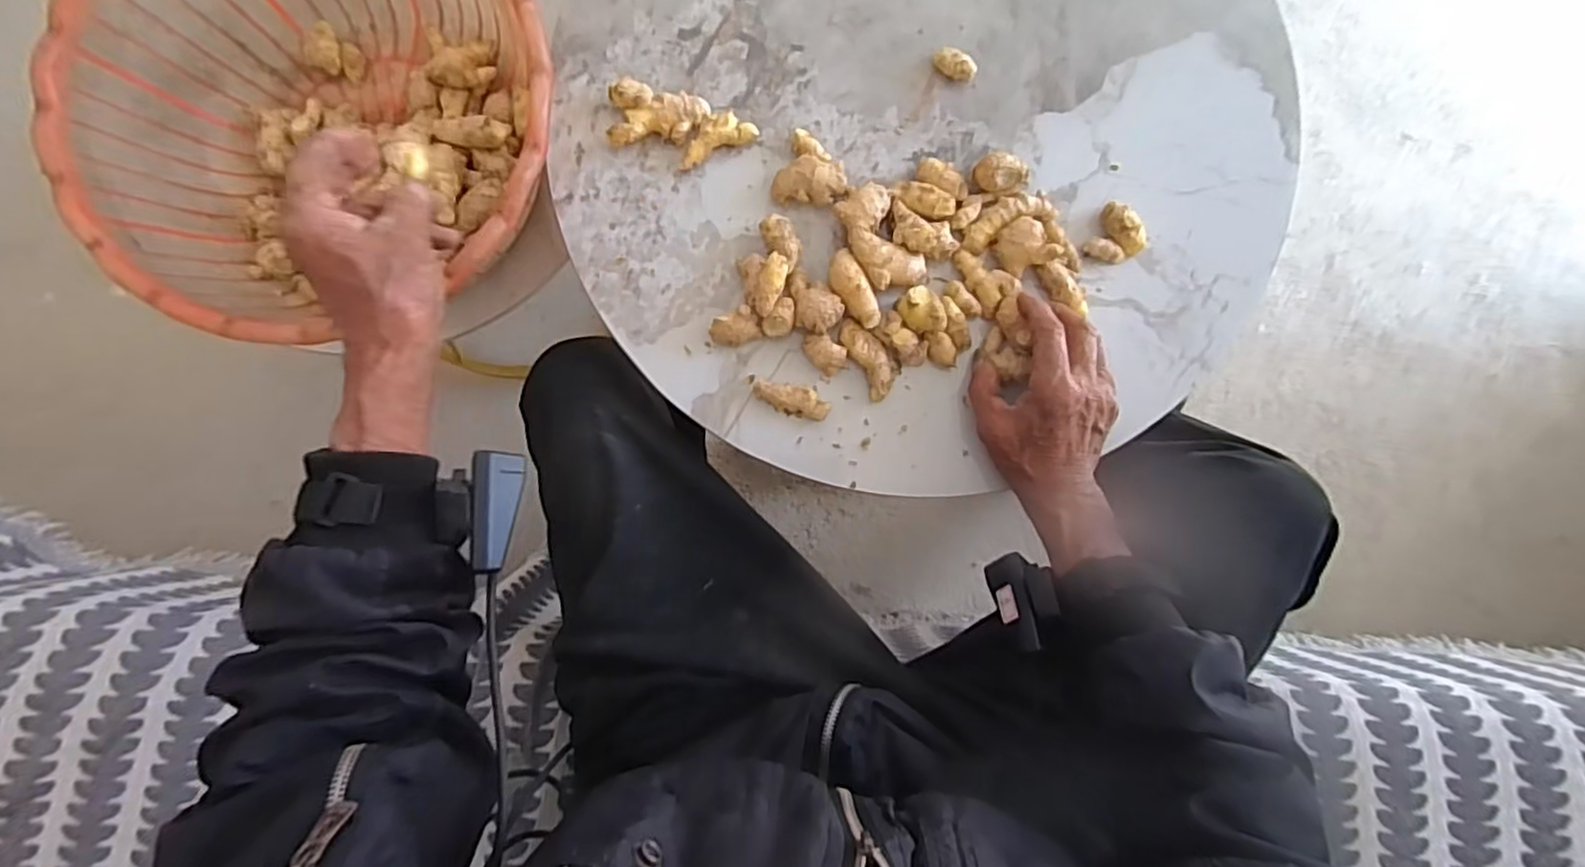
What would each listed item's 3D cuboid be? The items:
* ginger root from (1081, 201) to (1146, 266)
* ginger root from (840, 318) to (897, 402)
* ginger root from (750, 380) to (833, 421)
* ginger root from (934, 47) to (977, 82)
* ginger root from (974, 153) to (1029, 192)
[{"bbox_3d":[0.246,-0.147,0.508,0.040,0.021,0.041,0,88,-1],"label":"ginger root"},{"bbox_3d":[0.057,-0.057,0.502,0.026,0.018,0.063,-29,89,-2],"label":"ginger root"},{"bbox_3d":[-0.001,-0.025,0.505,0.059,0.014,0.022,10,88,-1],"label":"ginger root"},{"bbox_3d":[0.125,-0.283,0.519,0.032,0.015,0.019,41,88,0],"label":"ginger root"},{"bbox_3d":[0.155,-0.192,0.505,0.037,0.030,0.025,-6,88,-2],"label":"ginger root"}]

